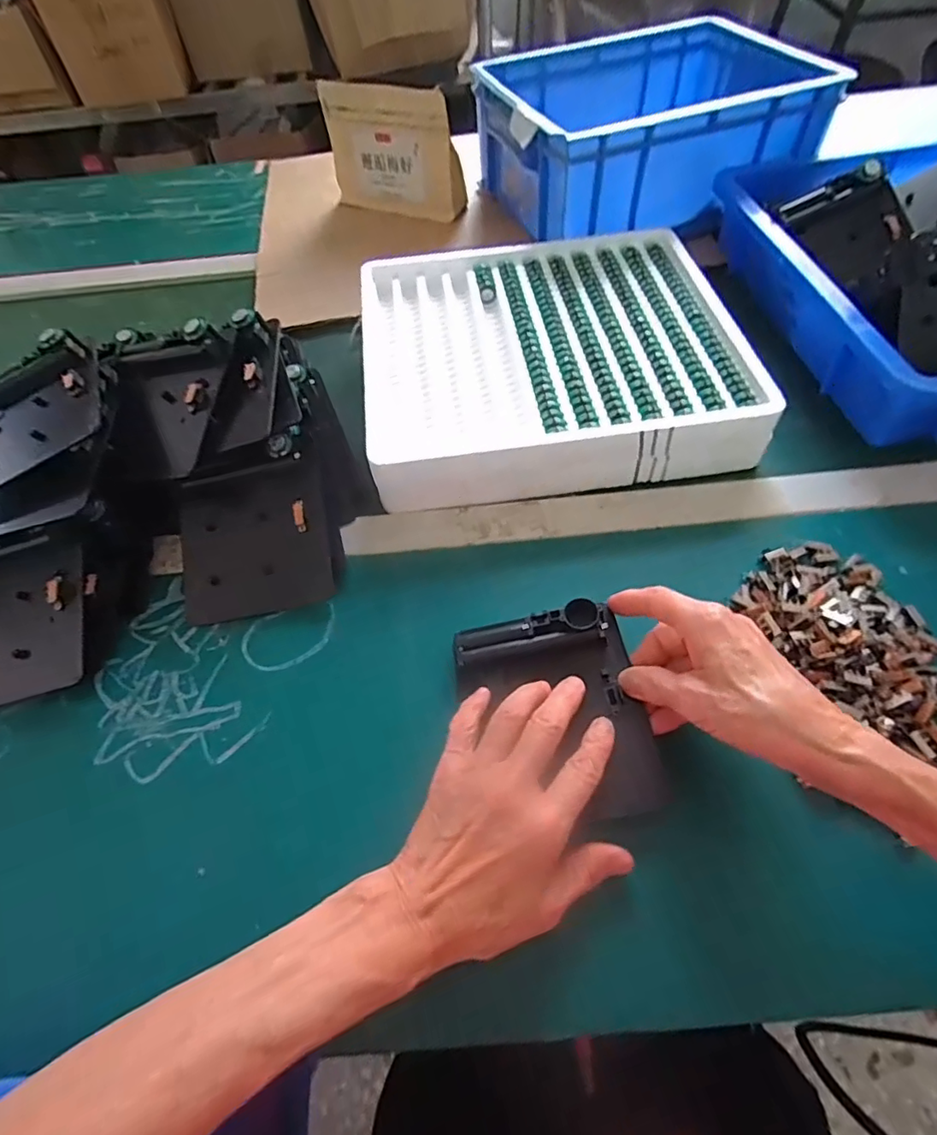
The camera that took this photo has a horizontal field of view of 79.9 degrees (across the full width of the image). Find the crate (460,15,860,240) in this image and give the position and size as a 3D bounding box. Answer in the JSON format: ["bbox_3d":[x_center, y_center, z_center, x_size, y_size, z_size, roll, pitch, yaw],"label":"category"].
[{"bbox_3d":[0.209,-0.517,0.654,0.361,0.103,0.265,-22,58,-10],"label":"crate"}]

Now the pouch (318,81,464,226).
[{"bbox_3d":[-0.090,-0.511,0.682,0.170,0.126,0.051,26,62,20],"label":"pouch"}]

